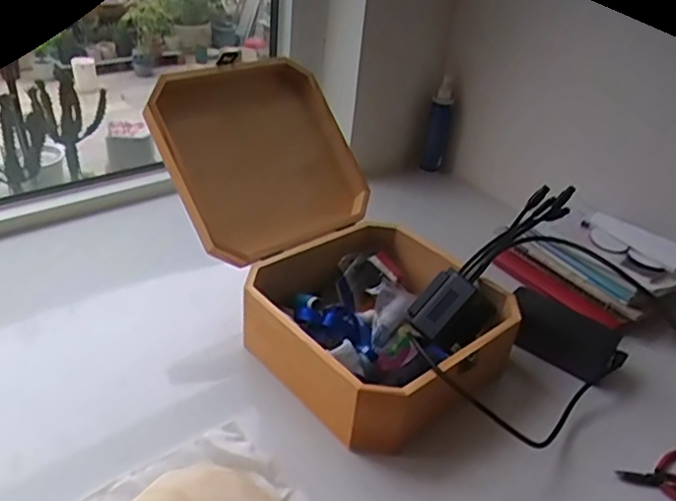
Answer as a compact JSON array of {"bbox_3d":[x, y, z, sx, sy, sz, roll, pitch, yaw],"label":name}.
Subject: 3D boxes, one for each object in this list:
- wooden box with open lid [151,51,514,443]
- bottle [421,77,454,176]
[{"bbox_3d":[-0.015,-0.033,0.685,0.247,0.215,0.435,-24,45,-37],"label":"wooden box with open lid"},{"bbox_3d":[0.186,-0.230,1.098,0.038,0.188,0.044,8,34,2],"label":"bottle"}]

